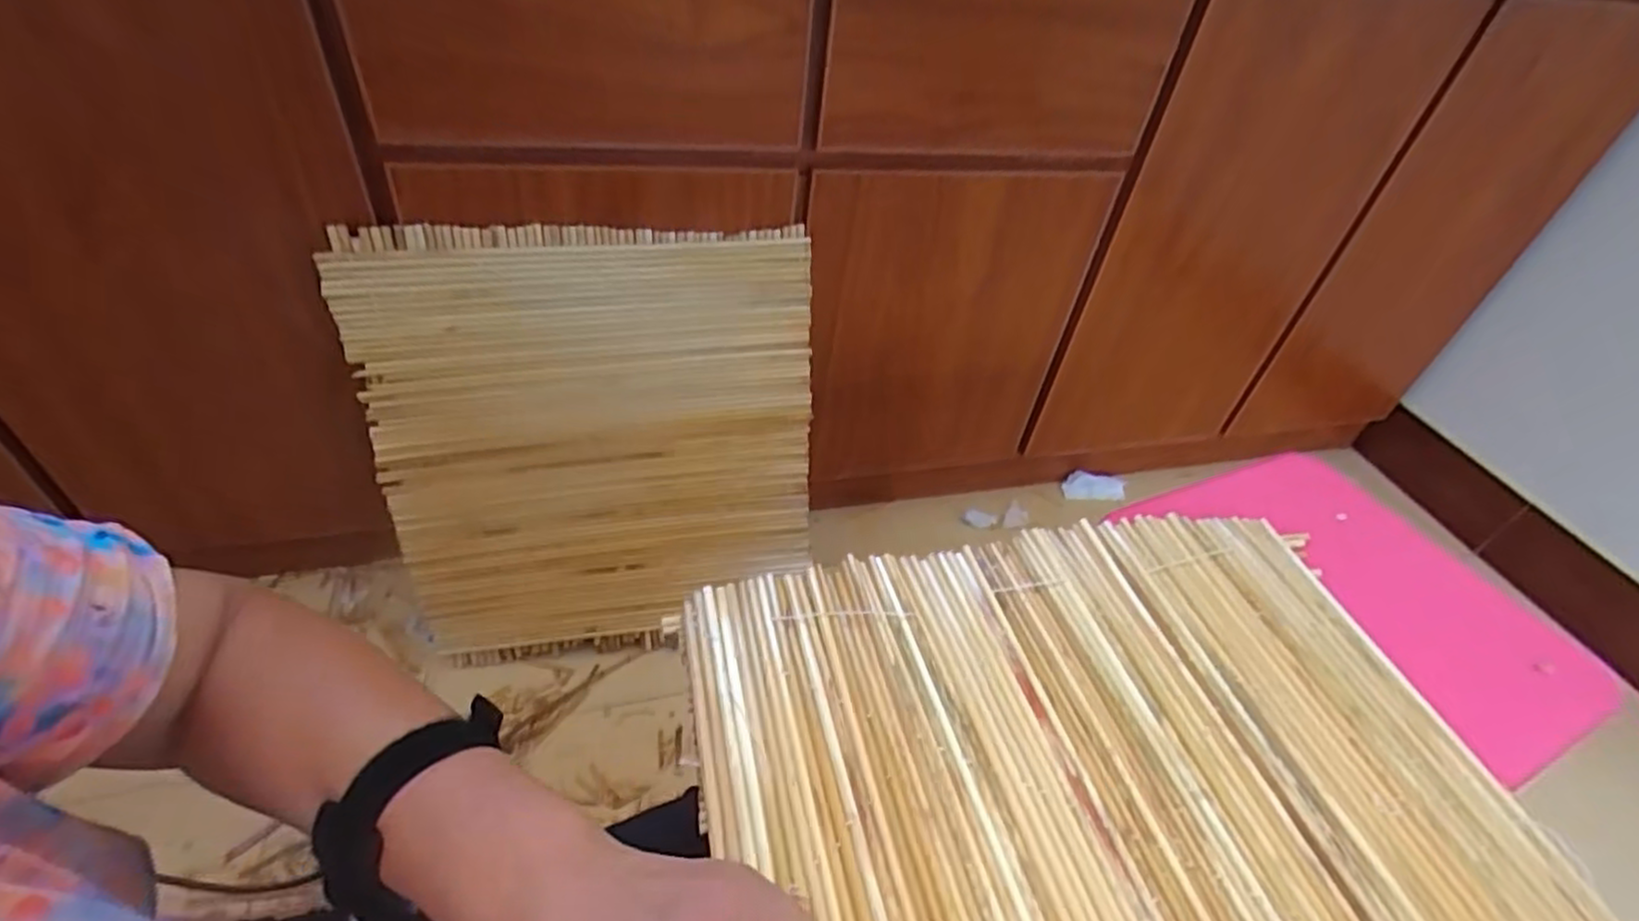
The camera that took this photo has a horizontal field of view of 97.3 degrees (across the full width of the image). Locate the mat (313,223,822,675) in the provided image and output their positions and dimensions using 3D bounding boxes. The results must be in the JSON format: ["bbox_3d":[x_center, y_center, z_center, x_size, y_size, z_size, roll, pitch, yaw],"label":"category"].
[{"bbox_3d":[-0.227,0.001,0.785,0.437,0.482,0.021,-6,26,-15],"label":"mat"}]

